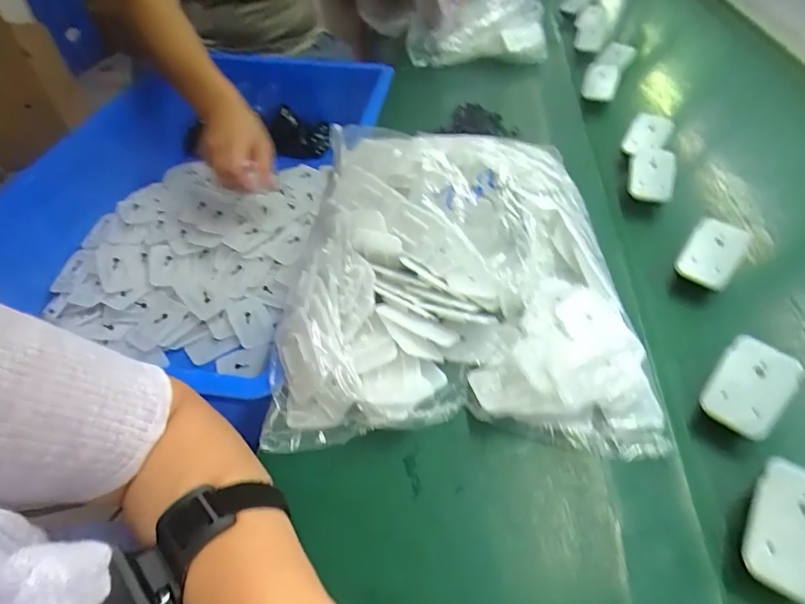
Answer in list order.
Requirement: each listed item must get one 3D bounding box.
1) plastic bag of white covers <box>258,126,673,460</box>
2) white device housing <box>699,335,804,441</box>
[{"bbox_3d":[0.045,-0.033,0.388,0.282,0.089,0.301,0,48,3],"label":"plastic bag of white covers"},{"bbox_3d":[0.248,0.060,0.319,0.045,0.009,0.066,35,82,22],"label":"white device housing"}]

